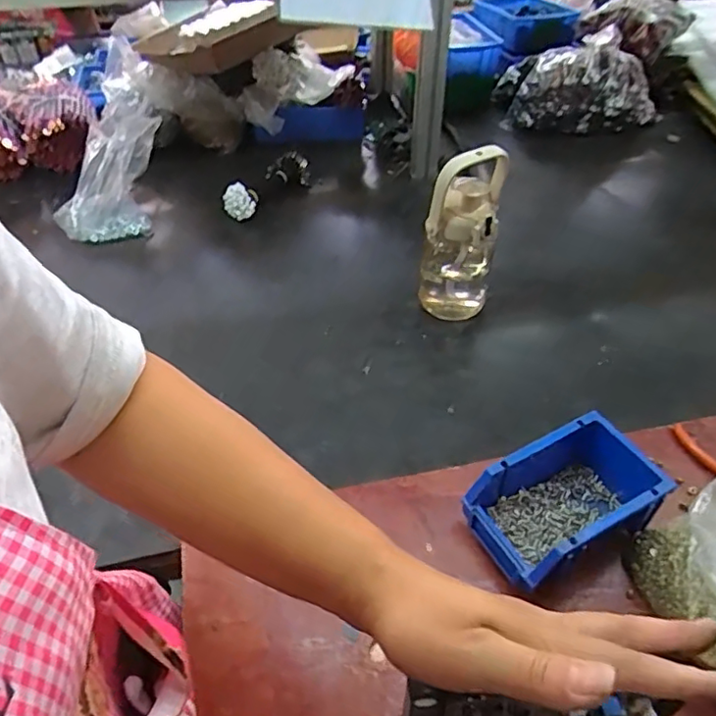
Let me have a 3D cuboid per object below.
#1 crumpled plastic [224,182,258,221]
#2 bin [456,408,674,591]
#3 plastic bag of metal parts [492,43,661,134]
[{"bbox_3d":[-0.206,-0.277,1.036,0.056,0.049,0.040,-11,46,-11],"label":"crumpled plastic"},{"bbox_3d":[0.193,0.130,0.552,0.163,0.066,0.100,-22,50,-21],"label":"bin"},{"bbox_3d":[0.469,-0.570,1.254,0.334,0.145,0.165,11,46,10],"label":"plastic bag of metal parts"}]

